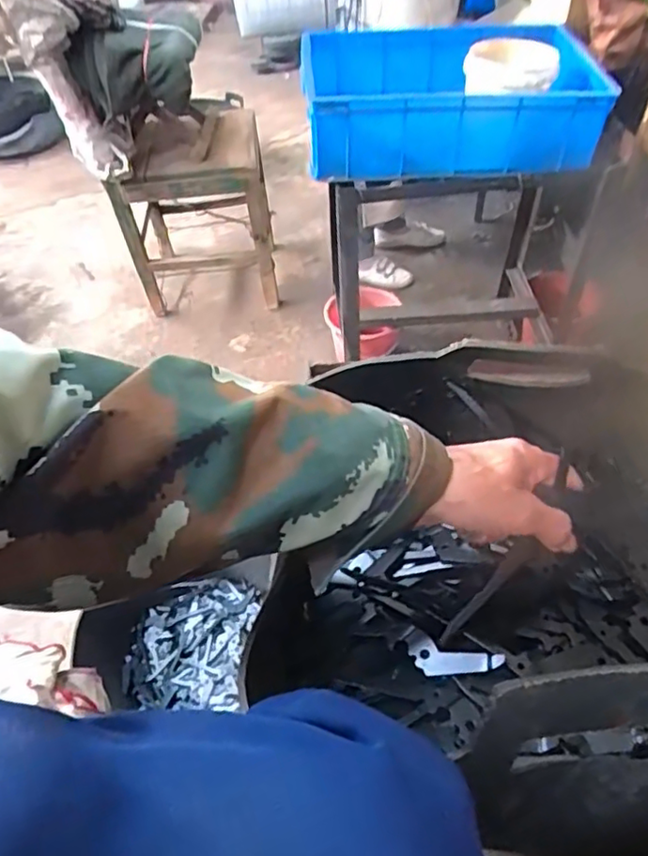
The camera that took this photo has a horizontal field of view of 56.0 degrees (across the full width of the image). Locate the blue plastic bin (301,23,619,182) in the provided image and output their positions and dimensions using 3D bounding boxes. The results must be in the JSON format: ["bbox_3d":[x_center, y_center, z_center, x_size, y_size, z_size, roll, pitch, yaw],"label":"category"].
[{"bbox_3d":[0.225,-0.611,1.133,0.481,0.142,0.340,-3,48,2],"label":"blue plastic bin"}]

